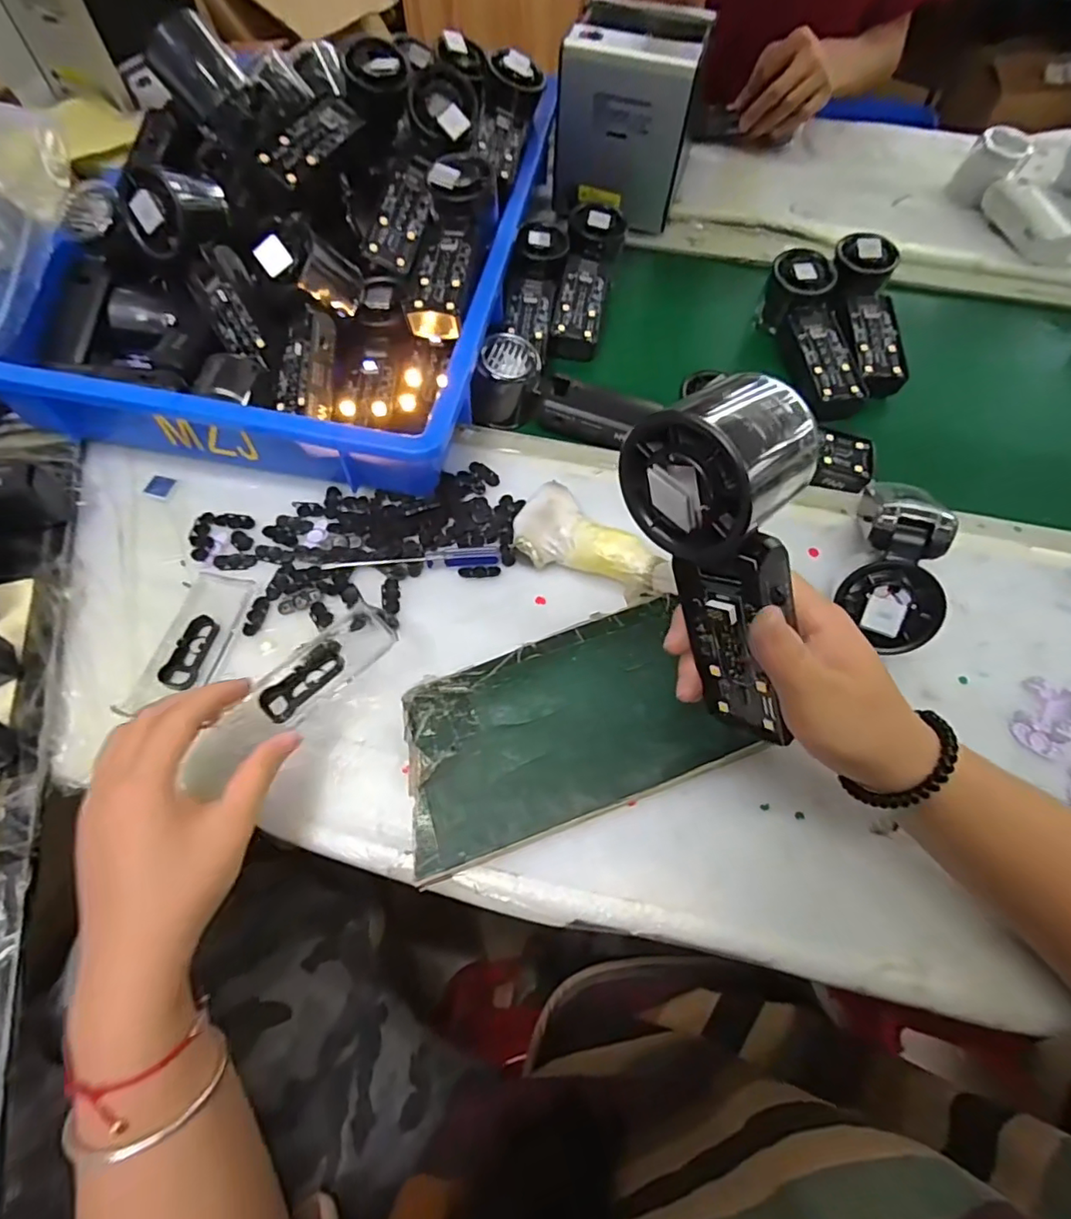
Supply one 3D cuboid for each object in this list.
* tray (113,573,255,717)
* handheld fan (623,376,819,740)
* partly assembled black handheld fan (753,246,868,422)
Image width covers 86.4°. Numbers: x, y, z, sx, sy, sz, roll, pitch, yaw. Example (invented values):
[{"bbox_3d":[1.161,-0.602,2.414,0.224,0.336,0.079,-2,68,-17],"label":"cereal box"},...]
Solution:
[{"bbox_3d":[-0.230,0.020,0.379,0.044,0.012,0.107,9,61,5],"label":"tray"},{"bbox_3d":[0.079,-0.012,0.240,0.039,0.173,0.067,-38,43,-21],"label":"handheld fan"},{"bbox_3d":[0.255,-0.248,0.505,0.054,0.048,0.154,-6,61,-4],"label":"partly assembled black handheld fan"}]

